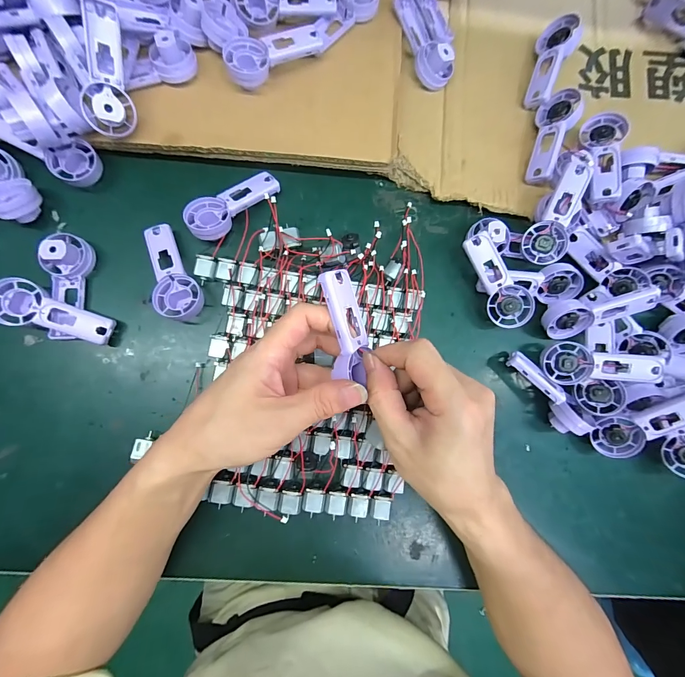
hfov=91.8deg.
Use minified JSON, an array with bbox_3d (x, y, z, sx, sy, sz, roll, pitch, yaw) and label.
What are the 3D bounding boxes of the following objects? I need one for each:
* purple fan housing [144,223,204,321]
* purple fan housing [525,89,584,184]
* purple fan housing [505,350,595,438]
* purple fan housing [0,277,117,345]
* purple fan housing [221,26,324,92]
[{"bbox_3d":[-0.157,-0.059,0.305,0.039,0.025,0.093,-24,87,-6],"label":"purple fan housing"},{"bbox_3d":[0.208,-0.200,0.331,0.017,0.039,0.094,23,85,-44],"label":"purple fan housing"},{"bbox_3d":[0.192,0.050,0.312,0.030,0.036,0.093,-36,88,-7],"label":"purple fan housing"},{"bbox_3d":[-0.252,-0.022,0.291,0.096,0.028,0.038,19,83,-2],"label":"purple fan housing"},{"bbox_3d":[-0.063,-0.262,0.307,0.092,0.022,0.033,-28,87,-6],"label":"purple fan housing"}]

